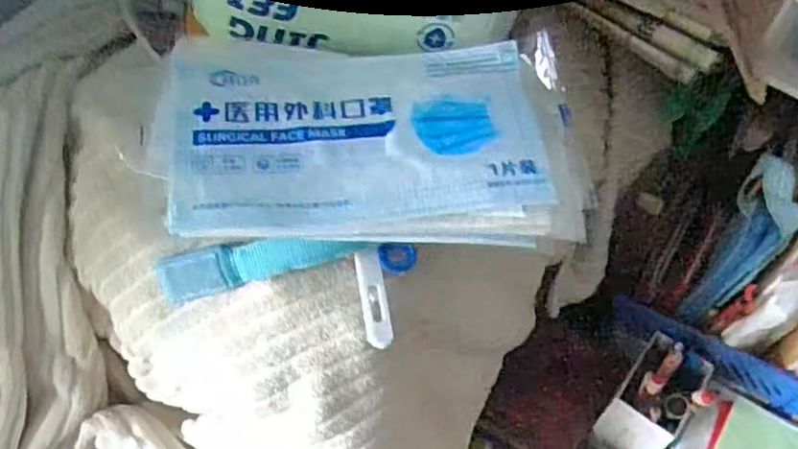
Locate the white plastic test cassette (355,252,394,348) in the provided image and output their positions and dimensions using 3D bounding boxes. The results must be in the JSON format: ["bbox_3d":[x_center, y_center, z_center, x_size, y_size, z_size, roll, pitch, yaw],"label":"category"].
[{"bbox_3d":[-0.012,0.037,0.340,0.013,0.005,0.049,-8,68,-6],"label":"white plastic test cassette"}]

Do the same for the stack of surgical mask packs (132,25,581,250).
[{"bbox_3d":[-0.012,-0.041,0.326,0.196,0.024,0.112,1,61,-2],"label":"stack of surgical mask packs"}]

